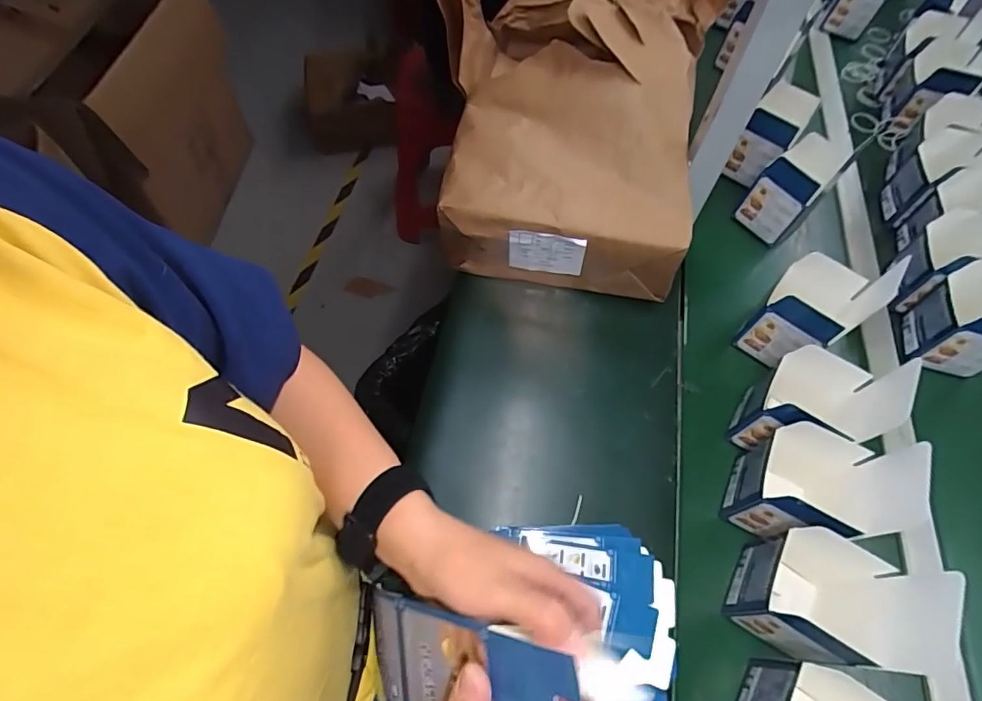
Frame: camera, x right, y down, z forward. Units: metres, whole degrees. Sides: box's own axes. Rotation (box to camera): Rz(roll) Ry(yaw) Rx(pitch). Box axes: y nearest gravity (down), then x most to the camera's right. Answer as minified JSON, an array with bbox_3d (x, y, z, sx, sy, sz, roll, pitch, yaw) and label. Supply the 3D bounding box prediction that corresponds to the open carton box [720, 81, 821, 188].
[{"bbox_3d":[0.430,-0.335,0.797,0.085,0.111,0.104,31,65,17],"label":"open carton box"}]

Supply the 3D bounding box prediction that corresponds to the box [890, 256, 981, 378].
[{"bbox_3d":[0.603,-0.046,0.618,0.107,0.160,0.106,16,60,8],"label":"box"}]

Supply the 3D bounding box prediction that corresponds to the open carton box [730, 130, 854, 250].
[{"bbox_3d":[0.443,-0.245,0.753,0.085,0.116,0.116,41,66,20],"label":"open carton box"}]

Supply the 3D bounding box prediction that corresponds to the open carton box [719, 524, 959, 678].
[{"bbox_3d":[0.307,0.232,0.477,0.104,0.142,0.095,28,62,14],"label":"open carton box"}]

